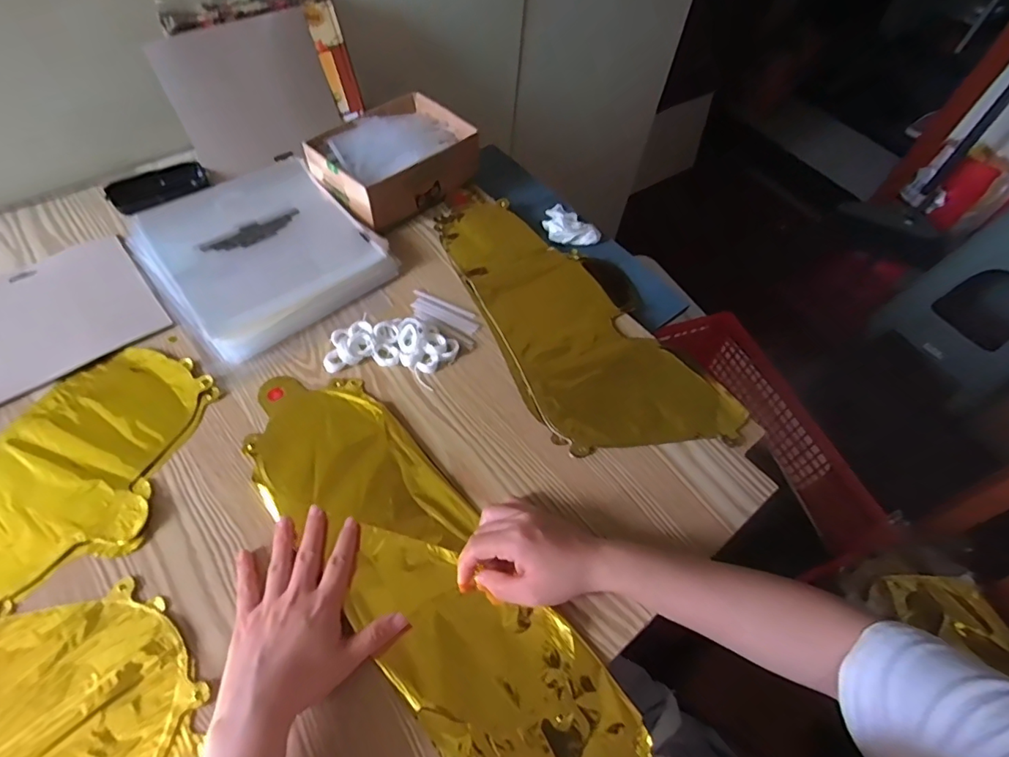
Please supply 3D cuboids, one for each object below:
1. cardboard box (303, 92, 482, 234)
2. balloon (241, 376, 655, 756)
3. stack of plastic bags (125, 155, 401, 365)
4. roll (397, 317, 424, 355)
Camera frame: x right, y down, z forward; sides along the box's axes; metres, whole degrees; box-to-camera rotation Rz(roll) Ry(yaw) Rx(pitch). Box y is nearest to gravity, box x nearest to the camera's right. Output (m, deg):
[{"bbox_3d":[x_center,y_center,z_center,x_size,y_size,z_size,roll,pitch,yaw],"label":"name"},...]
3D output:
[{"bbox_3d":[-0.140,-0.275,0.660,0.182,0.069,0.146,-38,67,-26],"label":"cardboard box"},{"bbox_3d":[-0.078,0.150,0.438,0.128,0.008,0.426,-34,65,-24],"label":"balloon"},{"bbox_3d":[-0.275,-0.147,0.590,0.218,0.035,0.228,-38,67,-26],"label":"stack of plastic bags"},{"bbox_3d":[-0.099,-0.043,0.544,0.026,0.019,0.039,-1,57,-6],"label":"roll"}]

